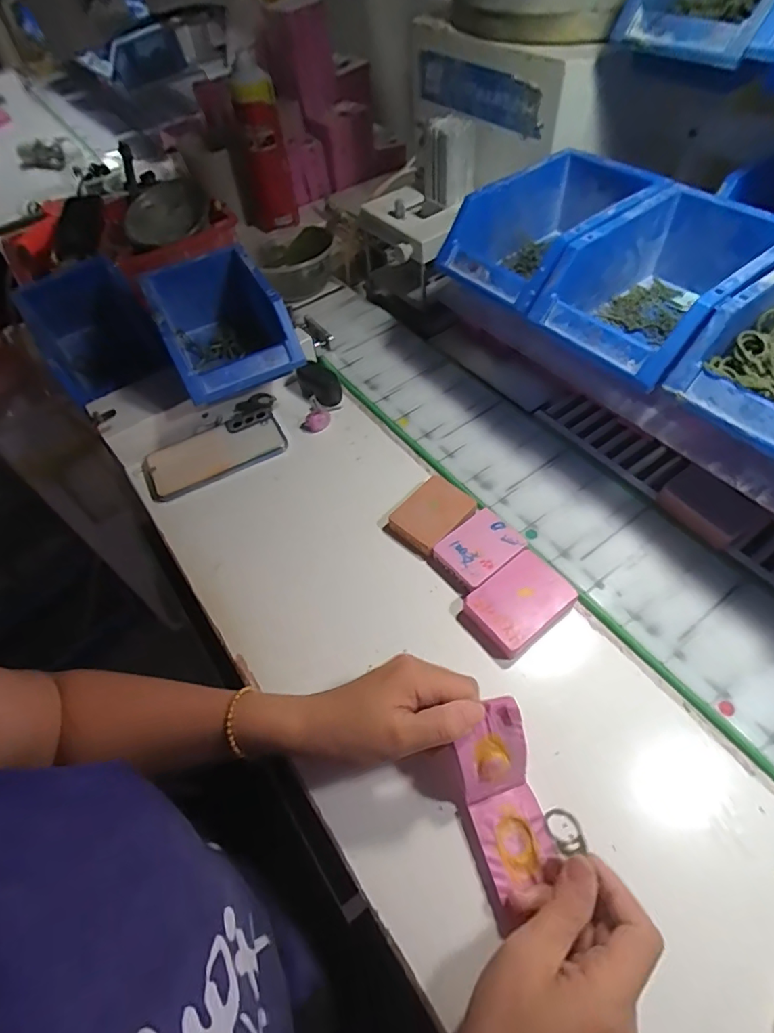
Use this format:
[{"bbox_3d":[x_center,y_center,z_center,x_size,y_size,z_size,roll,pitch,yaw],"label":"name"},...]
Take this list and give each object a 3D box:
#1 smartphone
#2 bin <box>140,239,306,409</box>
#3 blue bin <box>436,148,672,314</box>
[{"bbox_3d":[-0.189,-0.069,0.553,0.150,0.007,0.079,-28,58,-13],"label":"smartphone"},{"bbox_3d":[-0.183,-0.210,0.562,0.121,0.093,0.185,-25,57,-12],"label":"bin"},{"bbox_3d":[0.153,-0.265,0.475,0.177,0.074,0.118,-33,59,-17],"label":"blue bin"}]

